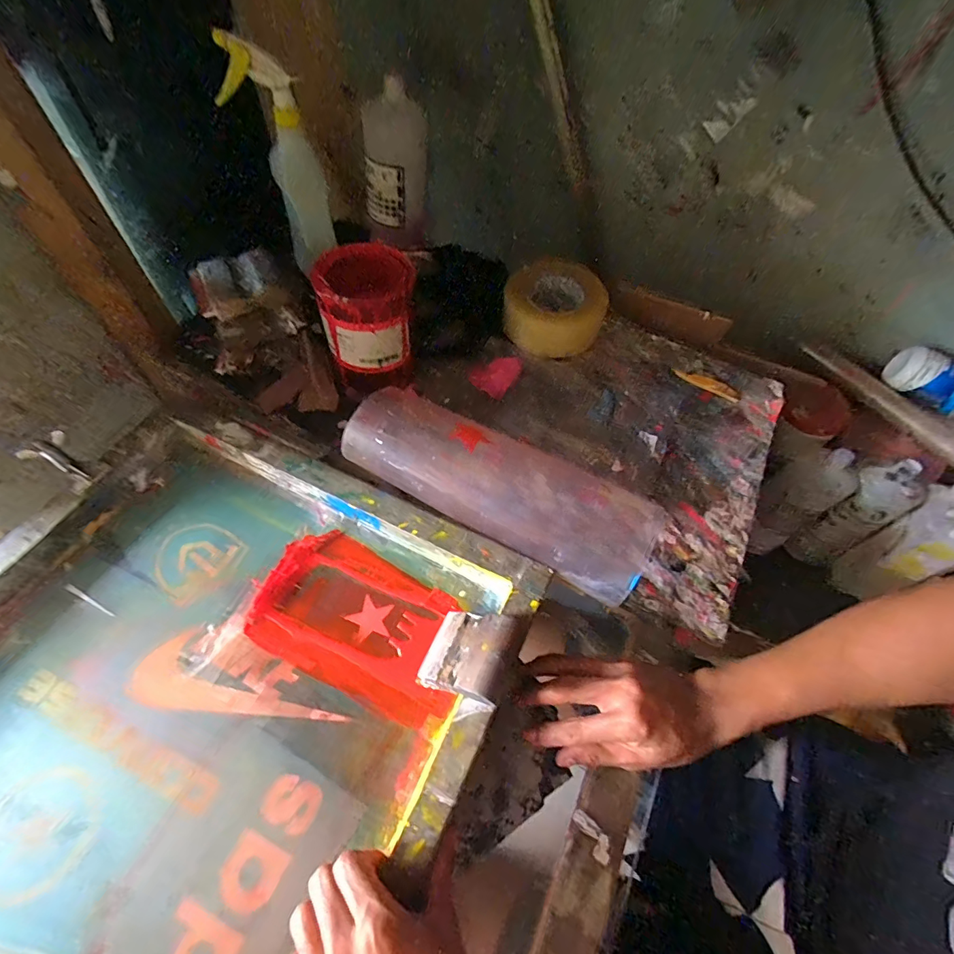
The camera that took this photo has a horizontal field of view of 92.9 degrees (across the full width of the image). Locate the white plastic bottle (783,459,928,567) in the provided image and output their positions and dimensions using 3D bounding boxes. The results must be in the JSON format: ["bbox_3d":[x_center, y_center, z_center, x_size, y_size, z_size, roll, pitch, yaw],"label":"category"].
[{"bbox_3d":[0.542,0.061,0.669,0.080,0.209,0.076,-23,61,-16],"label":"white plastic bottle"}]

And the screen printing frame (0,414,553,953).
[{"bbox_3d":[-0.250,0.208,0.335,0.437,0.051,0.532,22,59,14],"label":"screen printing frame"}]

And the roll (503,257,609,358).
[{"bbox_3d":[0.107,-0.238,0.637,0.139,0.070,0.121,20,59,11],"label":"roll"}]

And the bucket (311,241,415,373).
[{"bbox_3d":[-0.123,-0.194,0.516,0.105,0.118,0.086,-14,59,-11],"label":"bucket"}]

